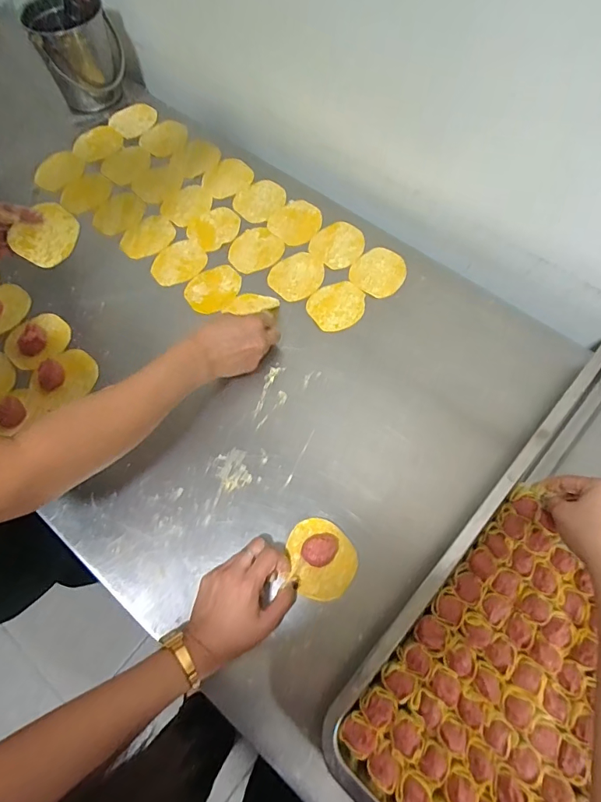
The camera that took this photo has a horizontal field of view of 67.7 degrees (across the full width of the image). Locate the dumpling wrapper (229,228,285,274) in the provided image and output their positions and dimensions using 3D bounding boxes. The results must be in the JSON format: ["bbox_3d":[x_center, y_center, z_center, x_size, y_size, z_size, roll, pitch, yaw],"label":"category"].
[{"bbox_3d":[-0.069,-0.229,0.682,0.081,0.004,0.073,-41,73,-12],"label":"dumpling wrapper"}]

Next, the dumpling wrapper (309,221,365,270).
[{"bbox_3d":[0.058,-0.237,0.679,0.079,0.006,0.076,-1,71,3],"label":"dumpling wrapper"}]

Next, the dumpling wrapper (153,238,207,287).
[{"bbox_3d":[-0.185,-0.209,0.677,0.069,0.008,0.087,42,74,16],"label":"dumpling wrapper"}]

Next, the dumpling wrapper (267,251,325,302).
[{"bbox_3d":[-0.005,-0.185,0.658,0.082,0.004,0.072,-39,73,-15],"label":"dumpling wrapper"}]

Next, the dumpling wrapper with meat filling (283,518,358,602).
[{"bbox_3d":[0.023,0.171,0.486,0.075,0.020,0.080,0,67,0],"label":"dumpling wrapper with meat filling"}]

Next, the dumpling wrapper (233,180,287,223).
[{"bbox_3d":[-0.066,-0.323,0.720,0.069,0.004,0.084,38,72,14],"label":"dumpling wrapper"}]

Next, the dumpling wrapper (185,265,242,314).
[{"bbox_3d":[-0.126,-0.165,0.655,0.071,0.006,0.088,34,72,13],"label":"dumpling wrapper"}]

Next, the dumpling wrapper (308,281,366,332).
[{"bbox_3d":[0.053,-0.136,0.634,0.082,0.004,0.071,-23,69,-9],"label":"dumpling wrapper"}]

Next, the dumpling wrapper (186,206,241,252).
[{"bbox_3d":[-0.134,-0.271,0.701,0.079,0.005,0.070,-38,72,-14],"label":"dumpling wrapper"}]

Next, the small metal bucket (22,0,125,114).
[{"bbox_3d":[-0.381,-0.614,0.777,0.131,0.141,0.119,-17,69,-7],"label":"small metal bucket"}]

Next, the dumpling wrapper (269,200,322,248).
[{"bbox_3d":[-0.005,-0.279,0.700,0.077,0.005,0.084,0,67,0],"label":"dumpling wrapper"}]

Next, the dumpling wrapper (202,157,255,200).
[{"bbox_3d":[-0.120,-0.367,0.735,0.072,0.004,0.088,35,72,14],"label":"dumpling wrapper"}]

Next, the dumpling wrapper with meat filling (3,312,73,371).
[{"bbox_3d":[-0.363,-0.084,0.618,0.073,0.015,0.085,34,72,13],"label":"dumpling wrapper with meat filling"}]

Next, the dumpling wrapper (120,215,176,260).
[{"bbox_3d":[-0.238,-0.255,0.692,0.067,0.007,0.086,42,73,16],"label":"dumpling wrapper"}]

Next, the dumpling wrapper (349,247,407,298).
[{"bbox_3d":[0.116,-0.190,0.656,0.074,0.004,0.082,39,73,15],"label":"dumpling wrapper"}]

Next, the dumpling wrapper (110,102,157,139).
[{"bbox_3d":[-0.288,-0.488,0.776,0.078,0.008,0.077,0,67,0],"label":"dumpling wrapper"}]

